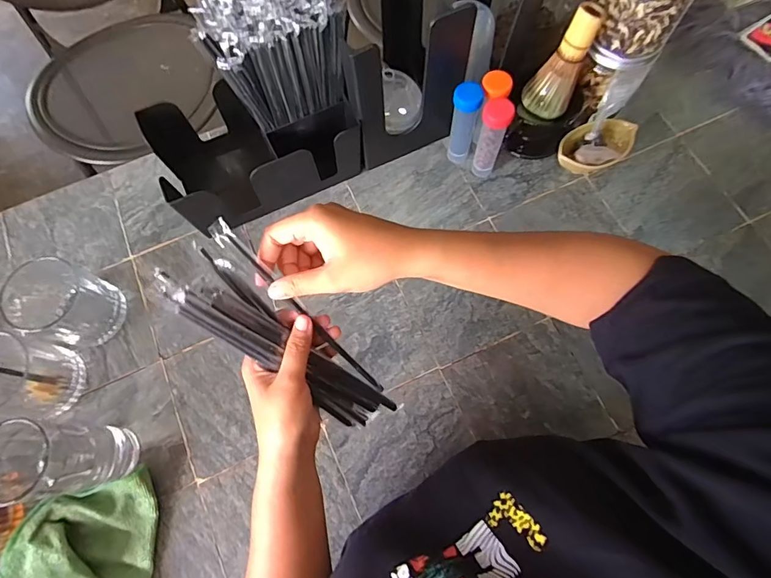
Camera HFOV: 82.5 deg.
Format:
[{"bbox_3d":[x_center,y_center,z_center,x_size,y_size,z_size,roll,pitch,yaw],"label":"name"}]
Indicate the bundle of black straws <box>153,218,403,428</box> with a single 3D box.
[{"bbox_3d":[-0.074,0.045,0.365,0.220,0.025,0.063,45,75,-25],"label":"bundle of black straws"}]

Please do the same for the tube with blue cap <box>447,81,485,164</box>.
[{"bbox_3d":[0.099,-0.207,0.559,0.032,0.117,0.031,9,72,5],"label":"tube with blue cap"}]

